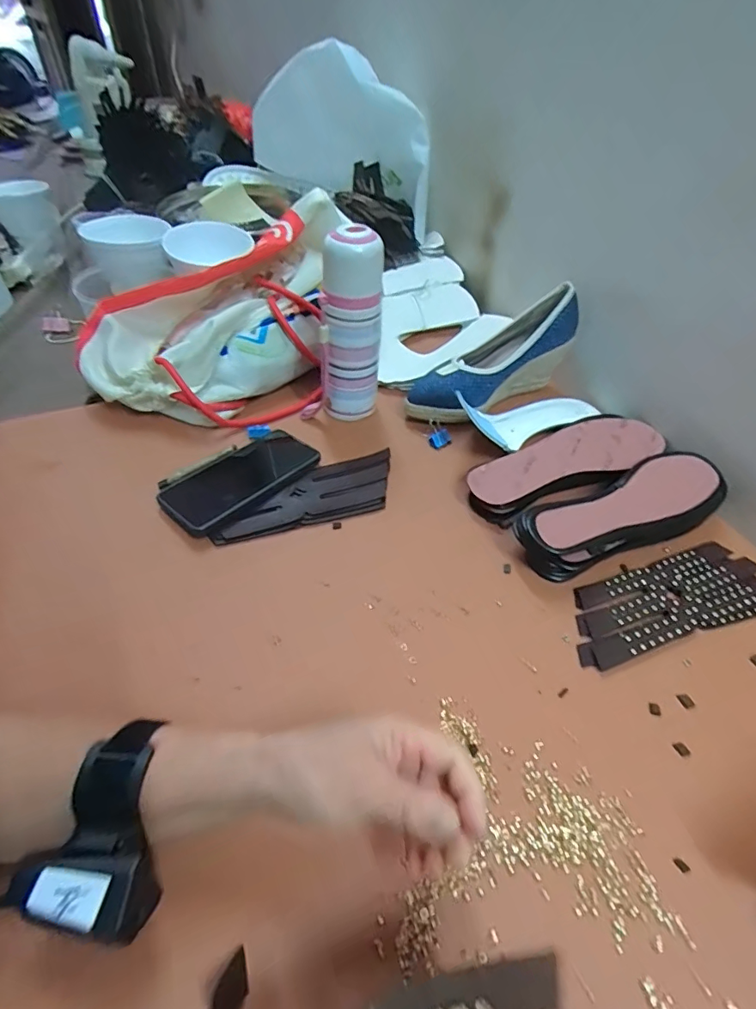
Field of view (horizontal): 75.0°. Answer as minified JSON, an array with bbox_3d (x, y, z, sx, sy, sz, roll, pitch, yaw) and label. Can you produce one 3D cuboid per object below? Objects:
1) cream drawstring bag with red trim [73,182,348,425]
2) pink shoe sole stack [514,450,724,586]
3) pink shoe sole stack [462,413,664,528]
[{"bbox_3d":[-0.205,-0.241,0.624,0.301,0.163,0.242,3,49,0],"label":"cream drawstring bag with red trim"},{"bbox_3d":[0.239,0.012,0.485,0.217,0.051,0.068,-19,52,-18],"label":"pink shoe sole stack"},{"bbox_3d":[0.211,-0.044,0.550,0.240,0.028,0.082,-21,53,-19],"label":"pink shoe sole stack"}]

